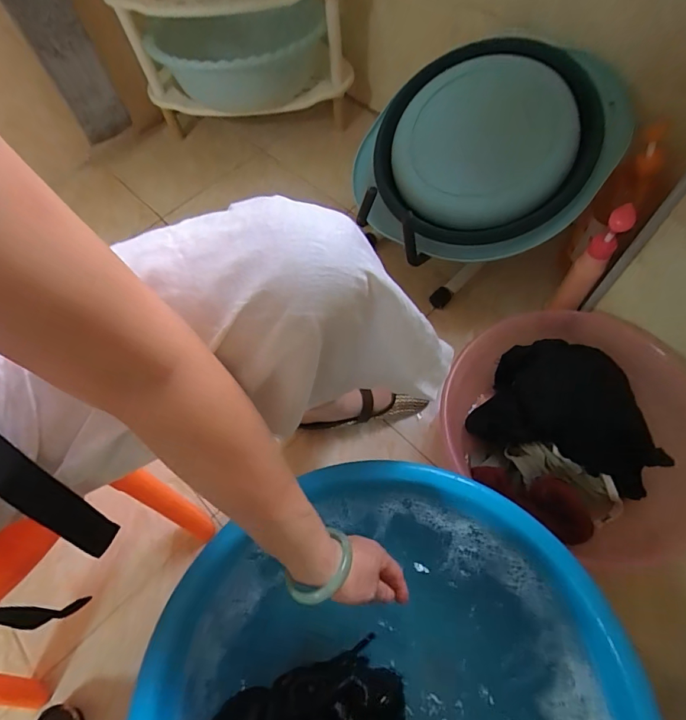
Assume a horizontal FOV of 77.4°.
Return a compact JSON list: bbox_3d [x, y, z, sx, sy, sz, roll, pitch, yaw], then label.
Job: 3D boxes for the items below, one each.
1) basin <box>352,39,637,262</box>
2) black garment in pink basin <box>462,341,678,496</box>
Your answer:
[{"bbox_3d":[0.217,-0.324,0.660,0.379,0.103,0.351,17,93,18],"label":"basin"},{"bbox_3d":[0.350,0.079,0.647,0.259,0.077,0.181,26,67,16],"label":"black garment in pink basin"}]

